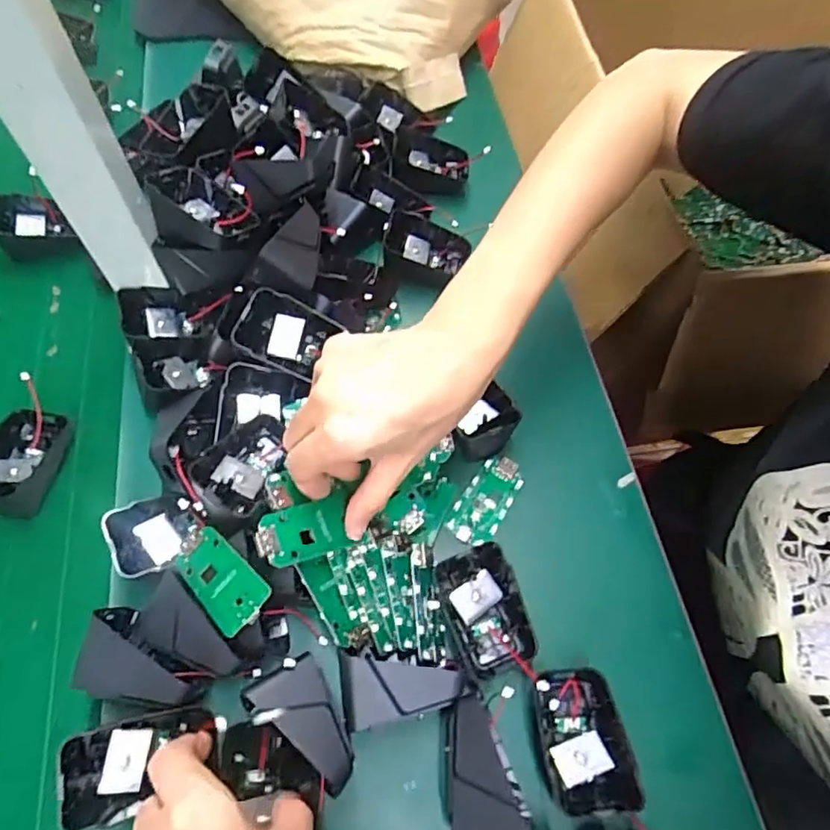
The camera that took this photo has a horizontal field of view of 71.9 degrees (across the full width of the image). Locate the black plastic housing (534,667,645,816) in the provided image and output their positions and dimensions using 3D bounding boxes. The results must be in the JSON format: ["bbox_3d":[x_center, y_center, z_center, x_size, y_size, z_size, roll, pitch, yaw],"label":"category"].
[{"bbox_3d":[0.090,0.172,0.304,0.042,0.015,0.069,-8,37,2],"label":"black plastic housing"}]

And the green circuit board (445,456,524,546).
[{"bbox_3d":[0.049,0.056,0.383,0.031,0.005,0.065,34,67,12],"label":"green circuit board"}]

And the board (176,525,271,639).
[{"bbox_3d":[-0.108,0.088,0.315,0.063,0.004,0.032,36,78,26],"label":"board"}]

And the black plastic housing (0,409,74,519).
[{"bbox_3d":[-0.257,0.028,0.367,0.049,0.032,0.072,6,64,0],"label":"black plastic housing"}]

